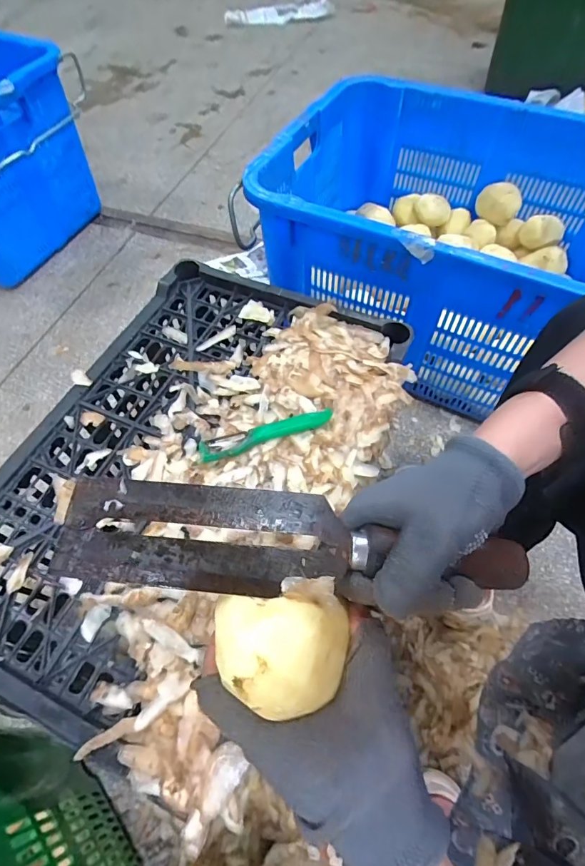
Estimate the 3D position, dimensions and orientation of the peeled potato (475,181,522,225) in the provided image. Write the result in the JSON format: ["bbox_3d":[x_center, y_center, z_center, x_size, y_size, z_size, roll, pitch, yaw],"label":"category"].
[{"bbox_3d":[0.377,-0.424,0.777,0.074,0.054,0.049,27,63,16],"label":"peeled potato"}]

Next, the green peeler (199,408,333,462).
[{"bbox_3d":[-0.030,-0.002,0.484,0.154,0.012,0.029,-20,59,-9],"label":"green peeler"}]

